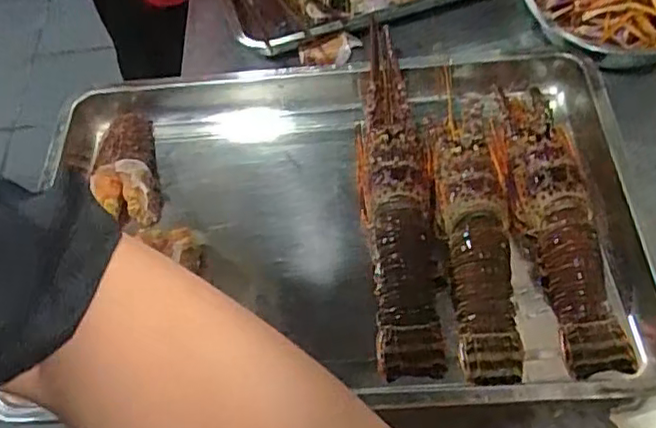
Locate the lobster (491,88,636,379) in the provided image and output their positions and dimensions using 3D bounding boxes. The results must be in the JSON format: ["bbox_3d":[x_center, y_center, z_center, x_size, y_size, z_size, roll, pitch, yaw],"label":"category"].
[{"bbox_3d":[0.218,-0.009,0.612,0.075,0.058,0.307,-10,56,-2],"label":"lobster"}]

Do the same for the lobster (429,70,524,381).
[{"bbox_3d":[0.137,-0.009,0.623,0.072,0.056,0.327,-1,56,4],"label":"lobster"}]

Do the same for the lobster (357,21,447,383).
[{"bbox_3d":[0.065,-0.037,0.650,0.067,0.064,0.392,-5,56,1],"label":"lobster"}]

